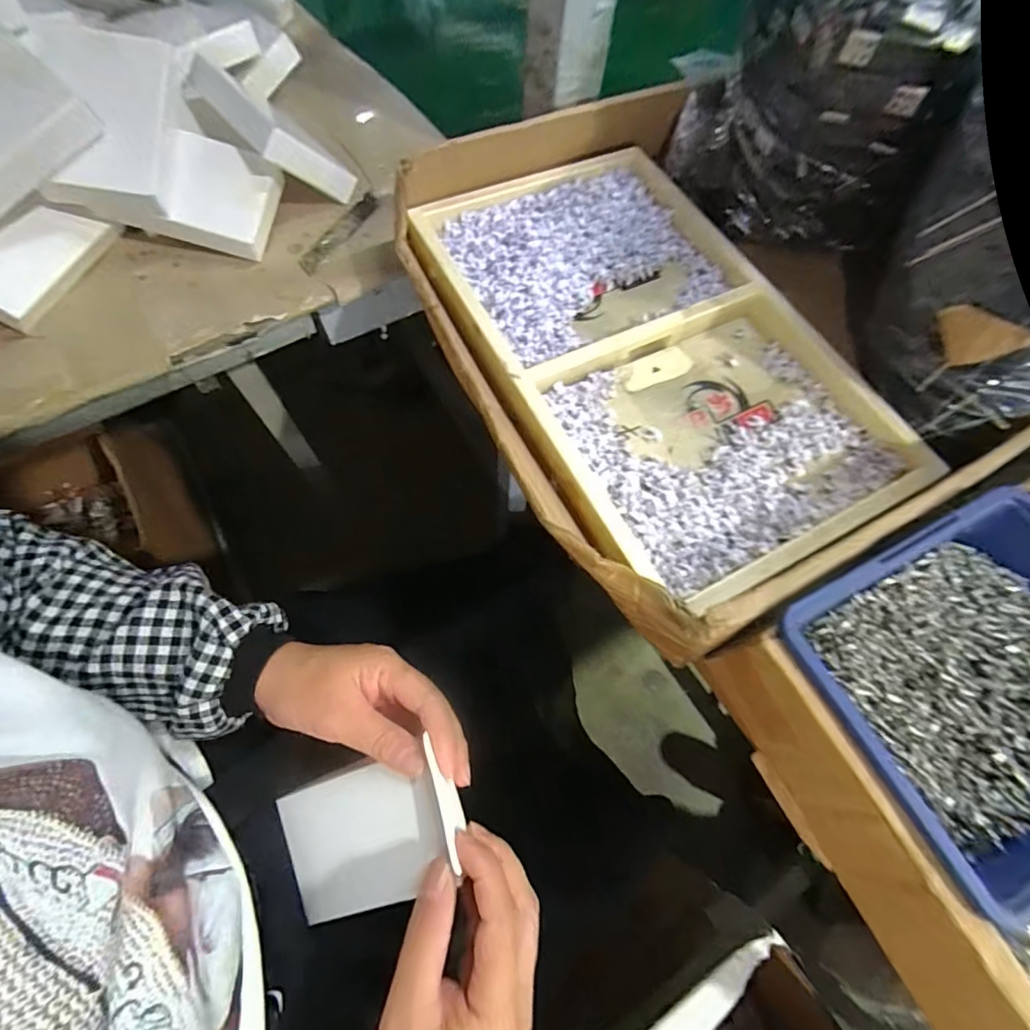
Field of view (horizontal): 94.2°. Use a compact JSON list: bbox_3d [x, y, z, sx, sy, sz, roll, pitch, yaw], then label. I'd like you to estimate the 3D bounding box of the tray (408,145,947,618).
[{"bbox_3d":[0.085,-0.112,0.308,0.204,0.029,0.319,-27,69,-13],"label":"tray"}]

